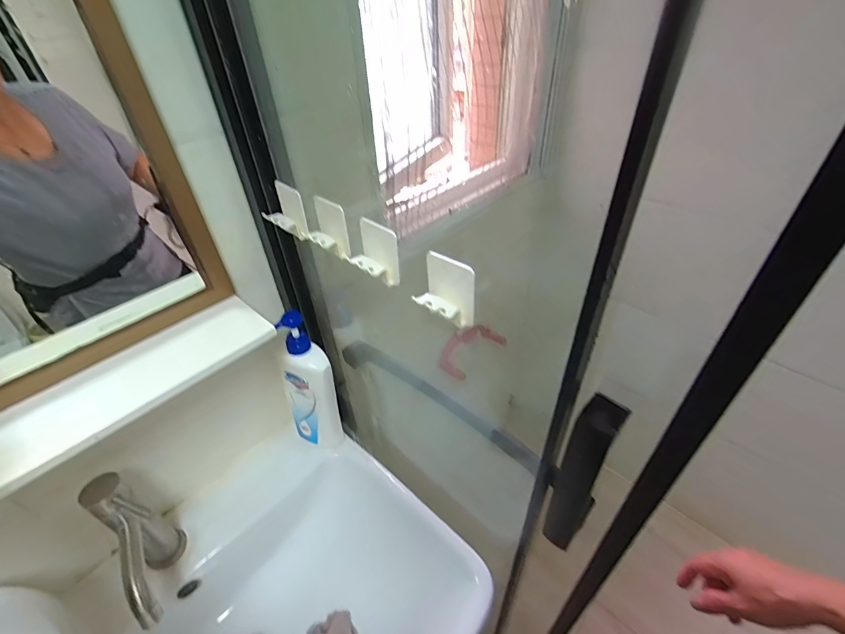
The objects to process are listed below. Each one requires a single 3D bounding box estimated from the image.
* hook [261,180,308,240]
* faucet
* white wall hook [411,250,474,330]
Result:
[{"bbox_3d":[-0.168,-0.125,0.480,0.035,0.061,0.047,-29,46,-27],"label":"hook"},{"bbox_3d":[-0.347,0.306,0.506,0.043,0.182,0.150,-29,46,-27],"label":"faucet"},{"bbox_3d":[0.015,-0.019,0.342,0.050,0.058,0.029,29,50,33],"label":"white wall hook"}]

